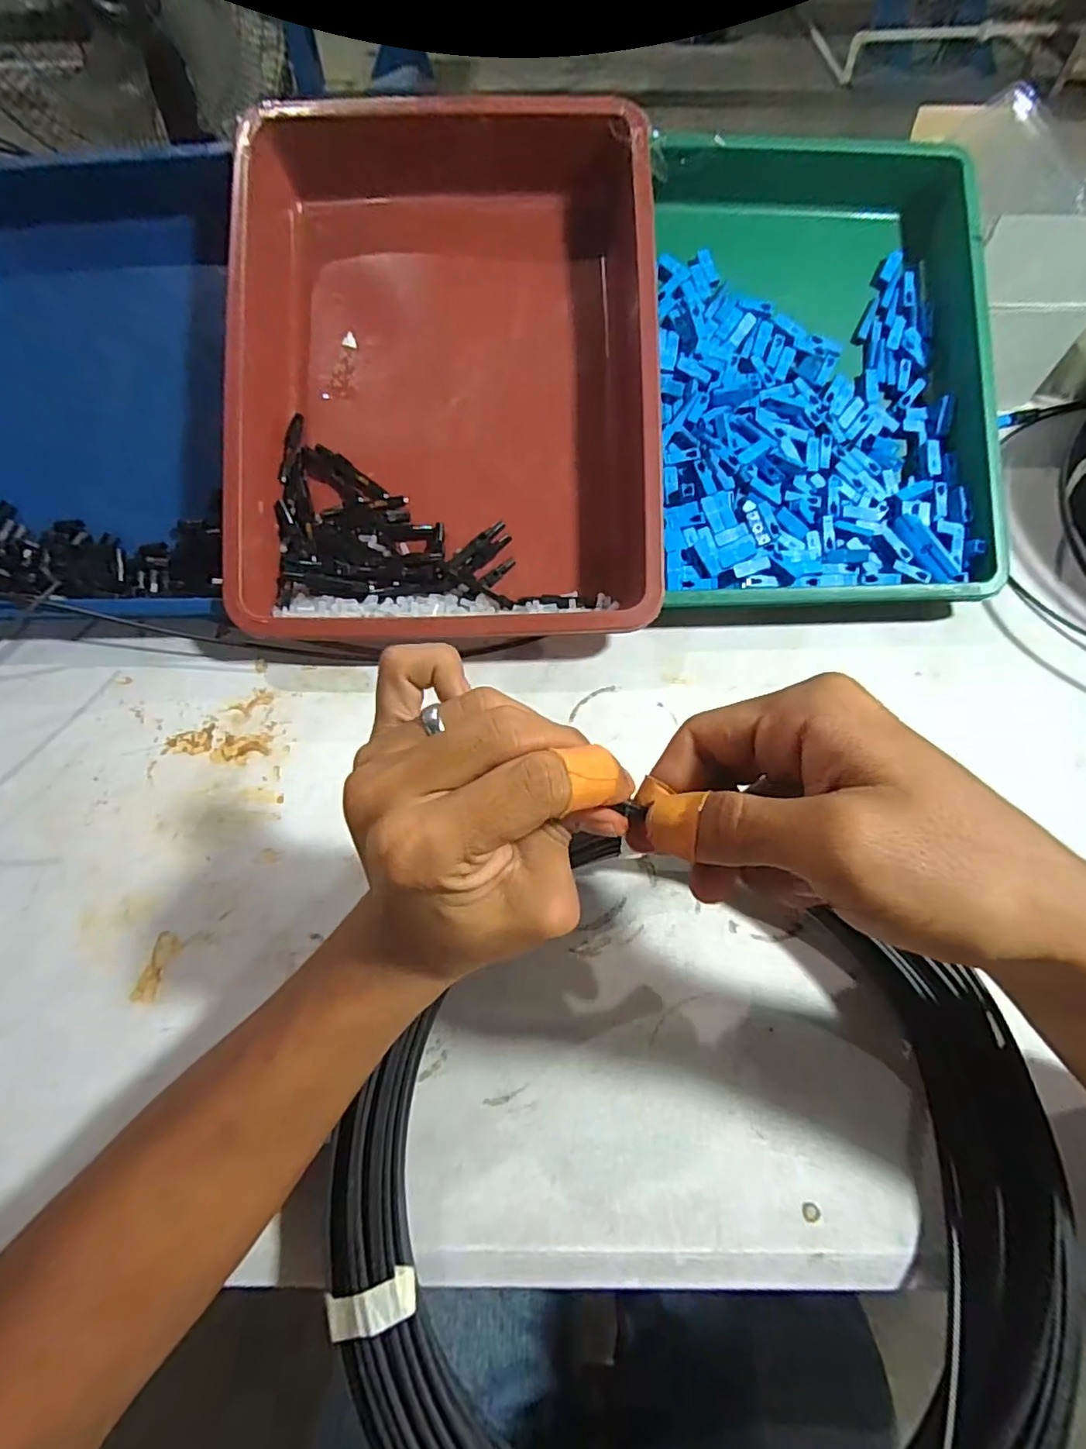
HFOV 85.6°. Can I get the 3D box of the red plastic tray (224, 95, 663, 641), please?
[{"bbox_3d":[-0.064,-0.234,0.386,0.265,0.069,0.359,-1,84,-3],"label":"red plastic tray"}]

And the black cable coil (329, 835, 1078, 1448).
[{"bbox_3d":[0.067,0.184,0.237,0.270,0.041,0.246,0,61,0],"label":"black cable coil"}]

